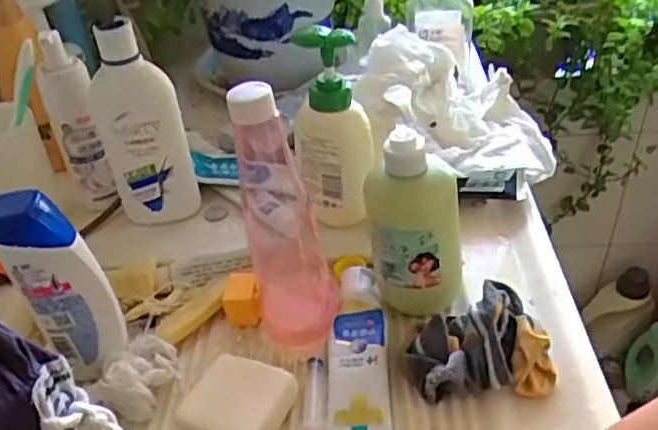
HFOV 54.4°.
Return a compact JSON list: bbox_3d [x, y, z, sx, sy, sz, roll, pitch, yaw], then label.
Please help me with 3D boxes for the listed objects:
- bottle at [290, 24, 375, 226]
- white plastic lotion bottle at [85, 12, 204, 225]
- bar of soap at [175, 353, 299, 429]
[{"bbox_3d":[0.007,-0.071,0.554,0.071,0.176,0.047,-7,38,-3],"label":"bottle"},{"bbox_3d":[-0.167,-0.074,0.578,0.072,0.199,0.034,-16,40,-15],"label":"white plastic lotion bottle"},{"bbox_3d":[-0.065,0.135,0.456,0.064,0.026,0.063,16,43,24],"label":"bar of soap"}]

